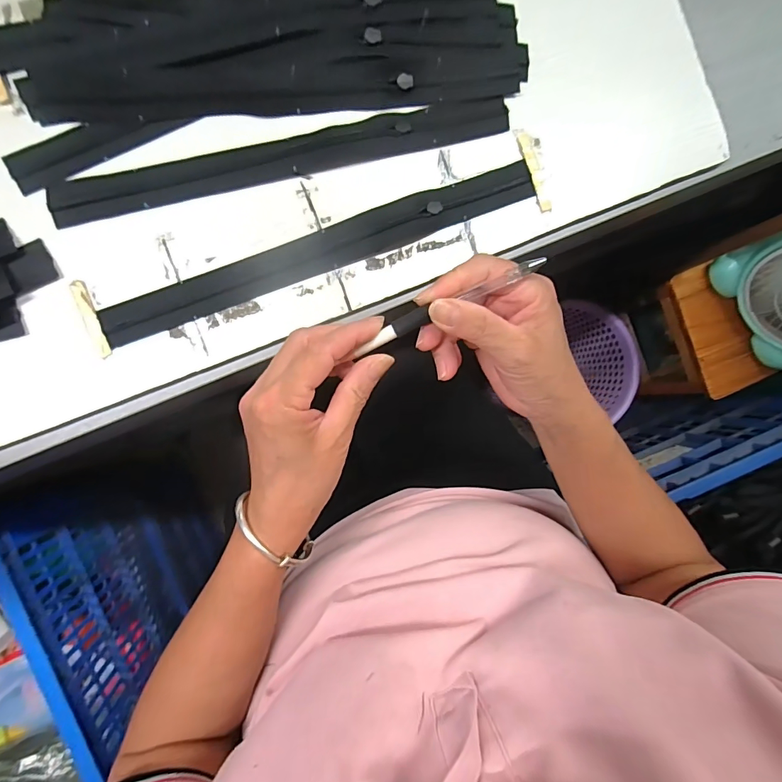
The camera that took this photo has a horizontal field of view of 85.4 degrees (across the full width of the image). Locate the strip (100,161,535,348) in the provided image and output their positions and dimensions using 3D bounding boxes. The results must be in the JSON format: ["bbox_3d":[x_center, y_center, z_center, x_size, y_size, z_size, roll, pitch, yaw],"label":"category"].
[{"bbox_3d":[-0.049,-0.113,0.329,0.349,0.013,0.030,-22,95,-7],"label":"strip"}]

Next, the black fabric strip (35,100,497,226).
[{"bbox_3d":[-0.076,-0.181,0.325,0.348,0.009,0.030,-16,94,-8],"label":"black fabric strip"}]

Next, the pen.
[{"bbox_3d":[0.034,-0.053,0.266,0.125,0.012,0.012,-23,95,8],"label":"pen"}]

